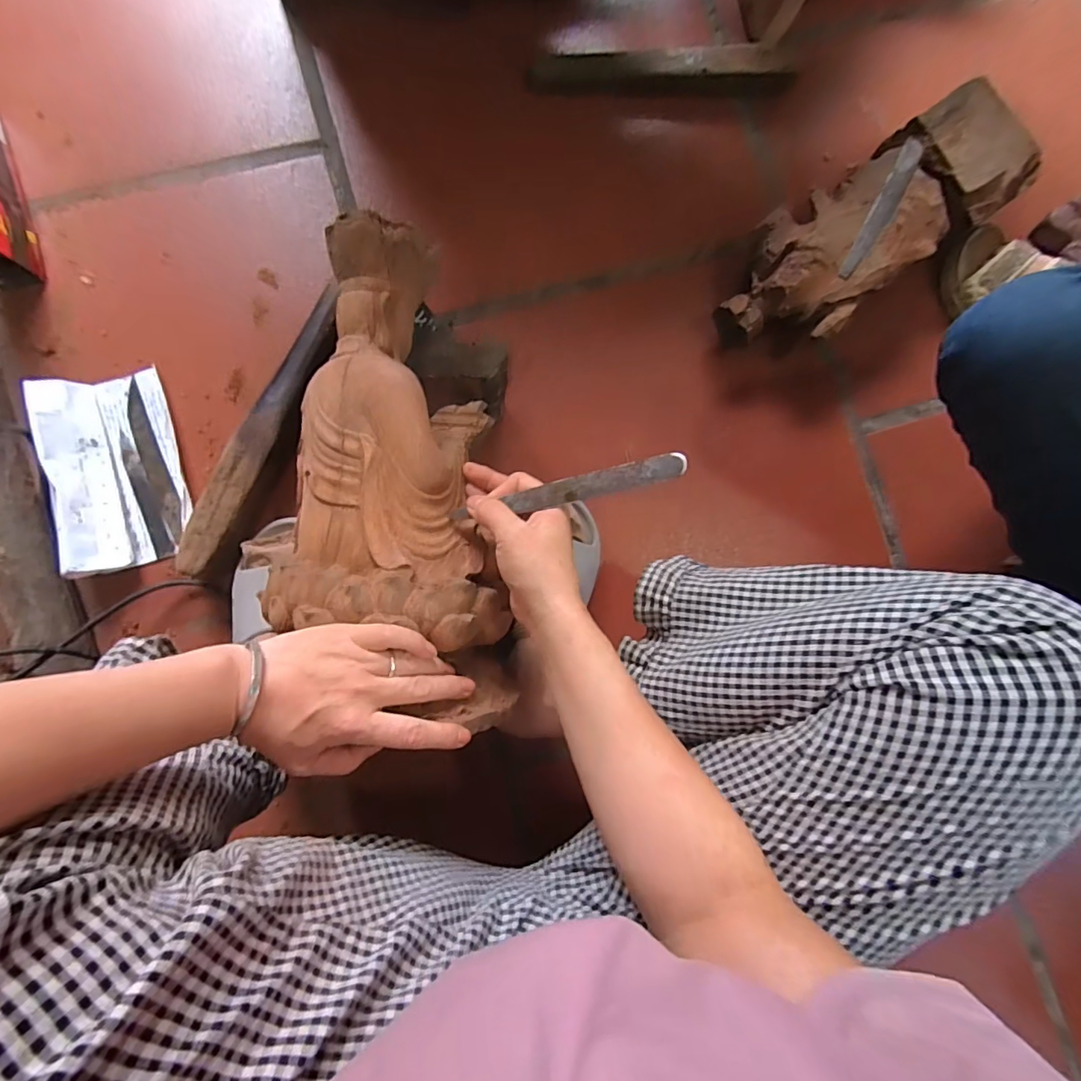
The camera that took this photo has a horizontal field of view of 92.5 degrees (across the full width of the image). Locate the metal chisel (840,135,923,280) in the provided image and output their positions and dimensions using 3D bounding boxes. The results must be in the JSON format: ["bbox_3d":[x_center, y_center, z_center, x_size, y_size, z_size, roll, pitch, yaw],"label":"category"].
[{"bbox_3d":[0.374,-0.361,0.561,0.024,0.014,0.177,28,84,-1],"label":"metal chisel"}]

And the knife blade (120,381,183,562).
[{"bbox_3d":[-0.445,-0.080,0.586,0.048,0.007,0.195,-23,86,2],"label":"knife blade"}]

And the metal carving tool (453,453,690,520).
[{"bbox_3d":[0.015,-0.035,0.379,0.177,0.007,0.019,-12,79,18],"label":"metal carving tool"}]

